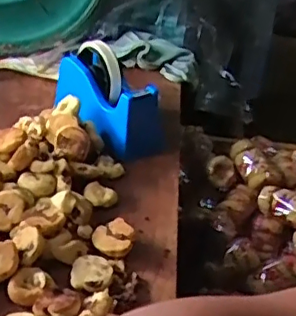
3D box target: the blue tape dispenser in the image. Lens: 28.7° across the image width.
[{"bbox_3d":[-0.056,-0.073,0.728,0.166,0.113,0.061,30,41,33],"label":"blue tape dispenser"}]

